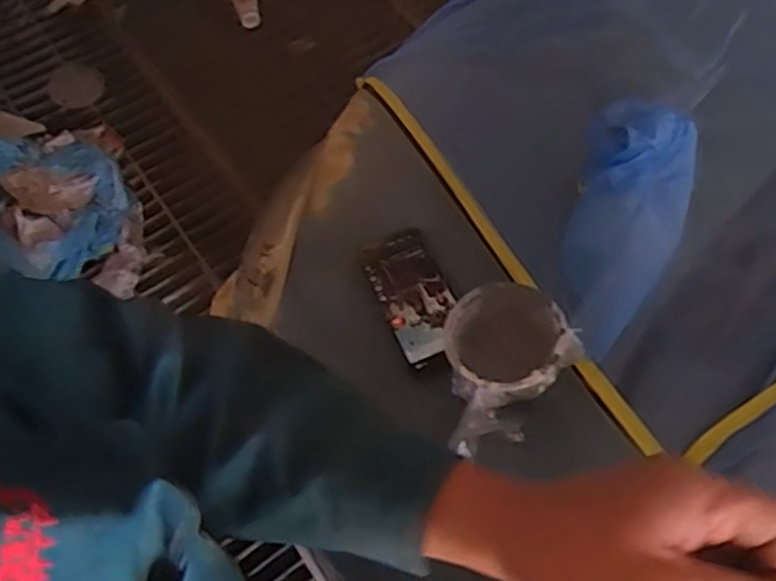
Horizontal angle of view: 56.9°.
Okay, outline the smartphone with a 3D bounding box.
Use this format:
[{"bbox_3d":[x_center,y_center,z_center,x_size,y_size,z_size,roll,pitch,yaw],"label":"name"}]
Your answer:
[{"bbox_3d":[0.027,0.005,0.712,0.068,0.010,0.140,-23,60,-4],"label":"smartphone"}]

